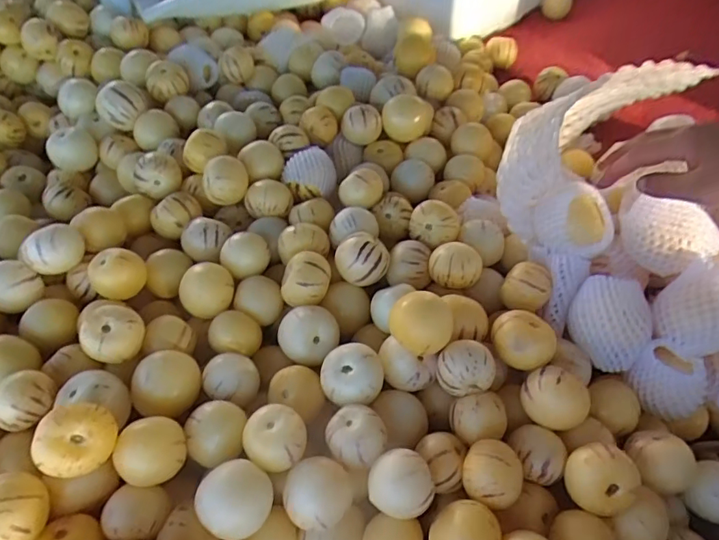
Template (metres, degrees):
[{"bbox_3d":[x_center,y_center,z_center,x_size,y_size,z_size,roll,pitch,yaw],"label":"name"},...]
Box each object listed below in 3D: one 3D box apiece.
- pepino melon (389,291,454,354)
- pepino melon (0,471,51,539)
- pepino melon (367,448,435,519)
[{"bbox_3d":[0.058,0.051,0.474,0.053,0.047,0.057,-2,55,3],"label":"pepino melon"},{"bbox_3d":[-0.262,0.183,0.379,0.050,0.045,0.056,4,56,7],"label":"pepino melon"},{"bbox_3d":[0.034,0.173,0.412,0.051,0.041,0.048,-2,55,3],"label":"pepino melon"}]

